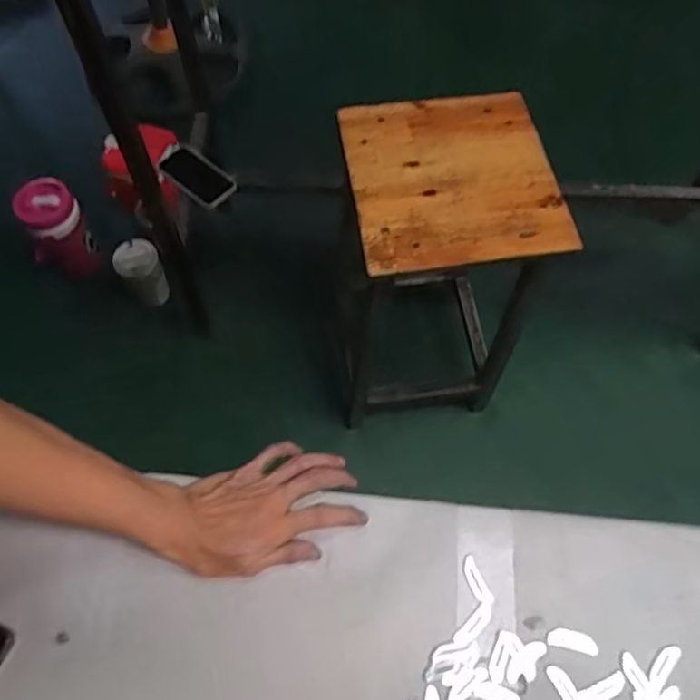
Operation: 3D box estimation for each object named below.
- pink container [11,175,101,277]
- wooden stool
[{"bbox_3d":[-0.664,-0.270,1.398,0.129,0.216,0.129,0,64,0],"label":"pink container"},{"bbox_3d":[0.136,-0.142,1.155,0.313,0.574,0.324,-7,64,-4],"label":"wooden stool"}]

